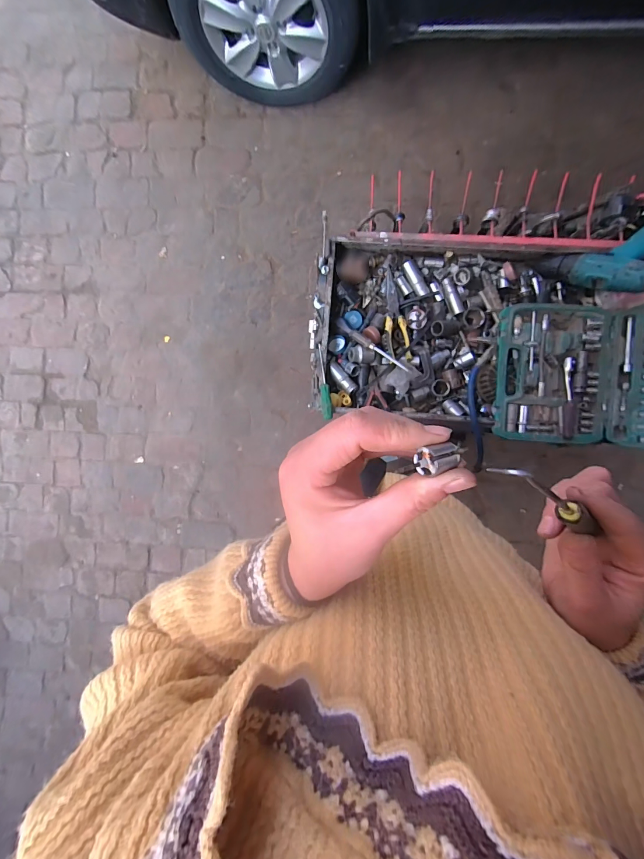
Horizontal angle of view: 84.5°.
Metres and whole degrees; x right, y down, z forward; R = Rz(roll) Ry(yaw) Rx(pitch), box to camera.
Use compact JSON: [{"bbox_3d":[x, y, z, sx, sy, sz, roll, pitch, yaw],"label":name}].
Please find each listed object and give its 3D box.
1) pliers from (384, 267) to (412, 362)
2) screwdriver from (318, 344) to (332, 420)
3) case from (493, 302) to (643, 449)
[{"bbox_3d":[0.144,-0.230,0.712,0.047,0.024,0.190,-7,90,4],"label":"pliers"},{"bbox_3d":[0.004,-0.093,0.694,0.019,0.015,0.145,-6,90,4],"label":"screwdriver"},{"bbox_3d":[0.509,-0.094,0.616,0.371,0.058,0.247,5,94,21],"label":"case"}]

